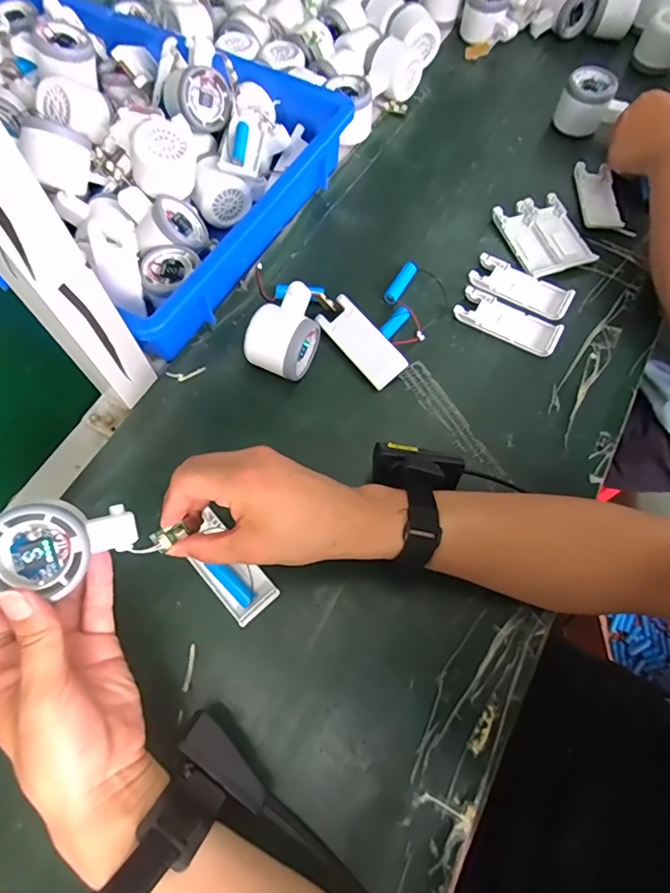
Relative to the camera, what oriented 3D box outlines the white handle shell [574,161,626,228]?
[{"bbox_3d":[0.302,-0.288,0.557,0.040,0.010,0.093,3,67,0],"label":"white handle shell"}]

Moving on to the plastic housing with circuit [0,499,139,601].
[{"bbox_3d":[-0.162,0.060,0.291,0.082,0.025,0.052,14,79,-41],"label":"plastic housing with circuit"}]

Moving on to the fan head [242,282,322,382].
[{"bbox_3d":[-0.045,-0.104,0.462,0.056,0.056,0.078,26,70,10],"label":"fan head"}]

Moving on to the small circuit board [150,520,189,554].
[{"bbox_3d":[-0.116,0.064,0.347,0.013,0.005,0.028,47,43,17],"label":"small circuit board"}]

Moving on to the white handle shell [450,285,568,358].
[{"bbox_3d":[0.175,-0.126,0.495,0.103,0.012,0.042,29,69,11],"label":"white handle shell"}]

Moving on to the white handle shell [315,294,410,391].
[{"bbox_3d":[0.025,-0.103,0.477,0.041,0.014,0.098,-45,77,8],"label":"white handle shell"}]

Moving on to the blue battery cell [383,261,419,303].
[{"bbox_3d":[0.070,-0.173,0.513,0.018,0.016,0.053,28,69,11],"label":"blue battery cell"}]

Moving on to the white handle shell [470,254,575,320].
[{"bbox_3d":[0.194,-0.167,0.512,0.103,0.010,0.044,30,69,11],"label":"white handle shell"}]

